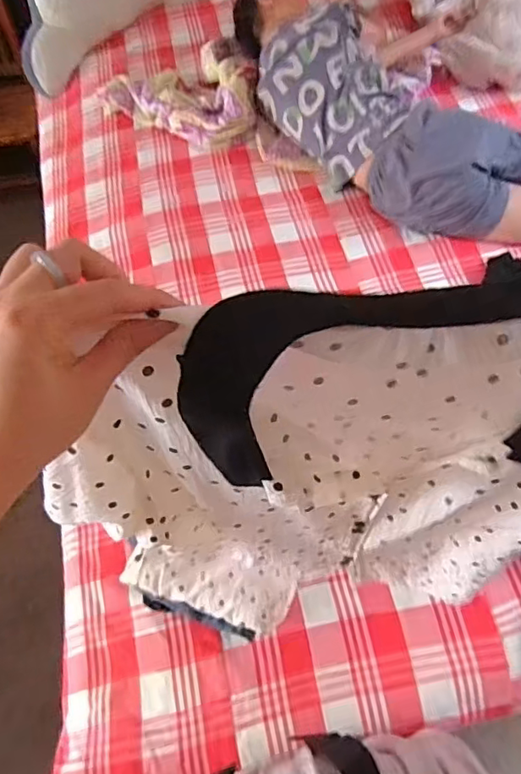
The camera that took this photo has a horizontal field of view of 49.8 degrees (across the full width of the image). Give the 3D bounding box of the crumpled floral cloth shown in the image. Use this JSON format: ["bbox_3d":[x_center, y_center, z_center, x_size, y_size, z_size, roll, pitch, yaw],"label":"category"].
[{"bbox_3d":[-0.201,-0.746,1.444,0.394,0.109,0.351,-17,63,-6],"label":"crumpled floral cloth"}]

